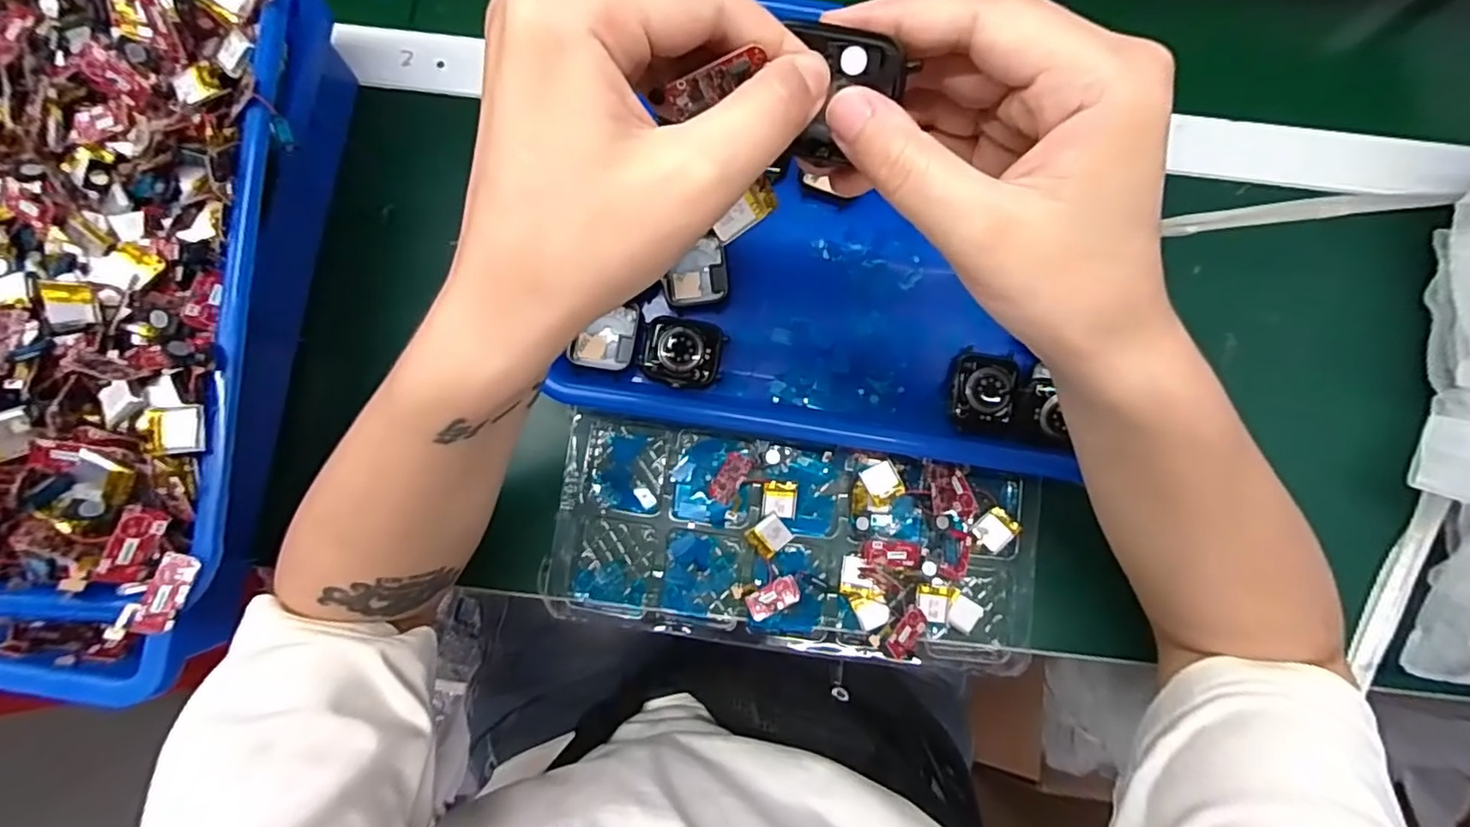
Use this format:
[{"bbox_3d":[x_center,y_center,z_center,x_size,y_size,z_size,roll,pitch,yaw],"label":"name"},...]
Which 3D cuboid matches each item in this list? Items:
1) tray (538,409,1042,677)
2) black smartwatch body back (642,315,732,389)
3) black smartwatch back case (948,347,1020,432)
[{"bbox_3d":[0.033,0.073,0.343,0.260,0.024,0.112,8,81,0],"label":"tray"},{"bbox_3d":[-0.029,-0.034,0.342,0.043,0.008,0.038,9,81,0],"label":"black smartwatch body back"},{"bbox_3d":[0.136,-0.012,0.338,0.033,0.009,0.043,8,81,0],"label":"black smartwatch back case"}]

